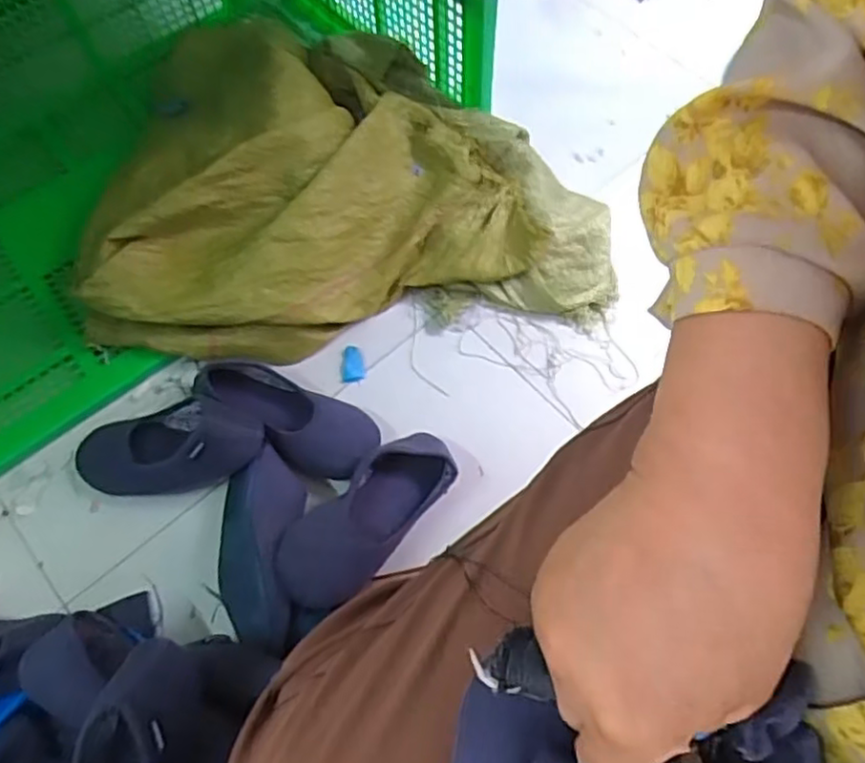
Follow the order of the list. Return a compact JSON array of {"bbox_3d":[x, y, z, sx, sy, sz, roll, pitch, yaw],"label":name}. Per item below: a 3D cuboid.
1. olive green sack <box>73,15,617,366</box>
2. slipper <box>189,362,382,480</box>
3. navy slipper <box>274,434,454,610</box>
[{"bbox_3d":[-0.108,-0.292,0.936,0.673,0.181,0.486,-1,64,1],"label":"olive green sack"},{"bbox_3d":[-0.176,0.038,0.839,0.234,0.070,0.106,31,69,15],"label":"slipper"},{"bbox_3d":[-0.066,0.140,0.743,0.093,0.058,0.255,35,49,17],"label":"navy slipper"}]

